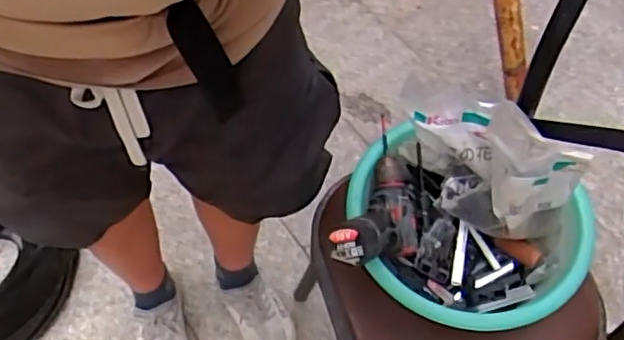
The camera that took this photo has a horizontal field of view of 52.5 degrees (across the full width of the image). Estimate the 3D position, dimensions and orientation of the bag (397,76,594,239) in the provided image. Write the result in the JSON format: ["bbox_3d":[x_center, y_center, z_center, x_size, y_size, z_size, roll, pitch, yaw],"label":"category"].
[{"bbox_3d":[0.220,-0.026,0.826,0.108,0.175,0.230,-31,63,-18],"label":"bag"}]

